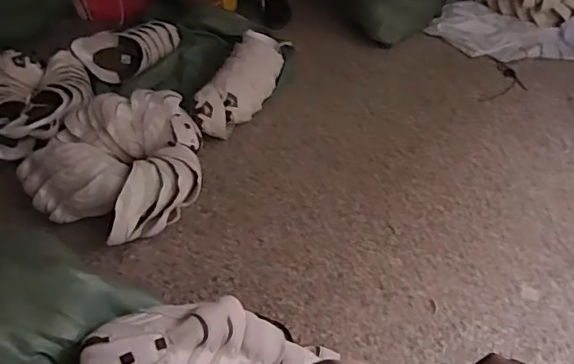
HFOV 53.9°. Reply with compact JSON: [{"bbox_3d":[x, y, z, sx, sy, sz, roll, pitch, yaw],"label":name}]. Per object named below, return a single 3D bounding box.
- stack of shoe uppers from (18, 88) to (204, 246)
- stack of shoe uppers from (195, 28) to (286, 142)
[{"bbox_3d":[-0.376,-0.051,1.303,0.357,0.156,0.387,20,48,28],"label":"stack of shoe uppers"},{"bbox_3d":[-0.107,-0.291,1.558,0.128,0.117,0.474,7,43,16],"label":"stack of shoe uppers"}]

